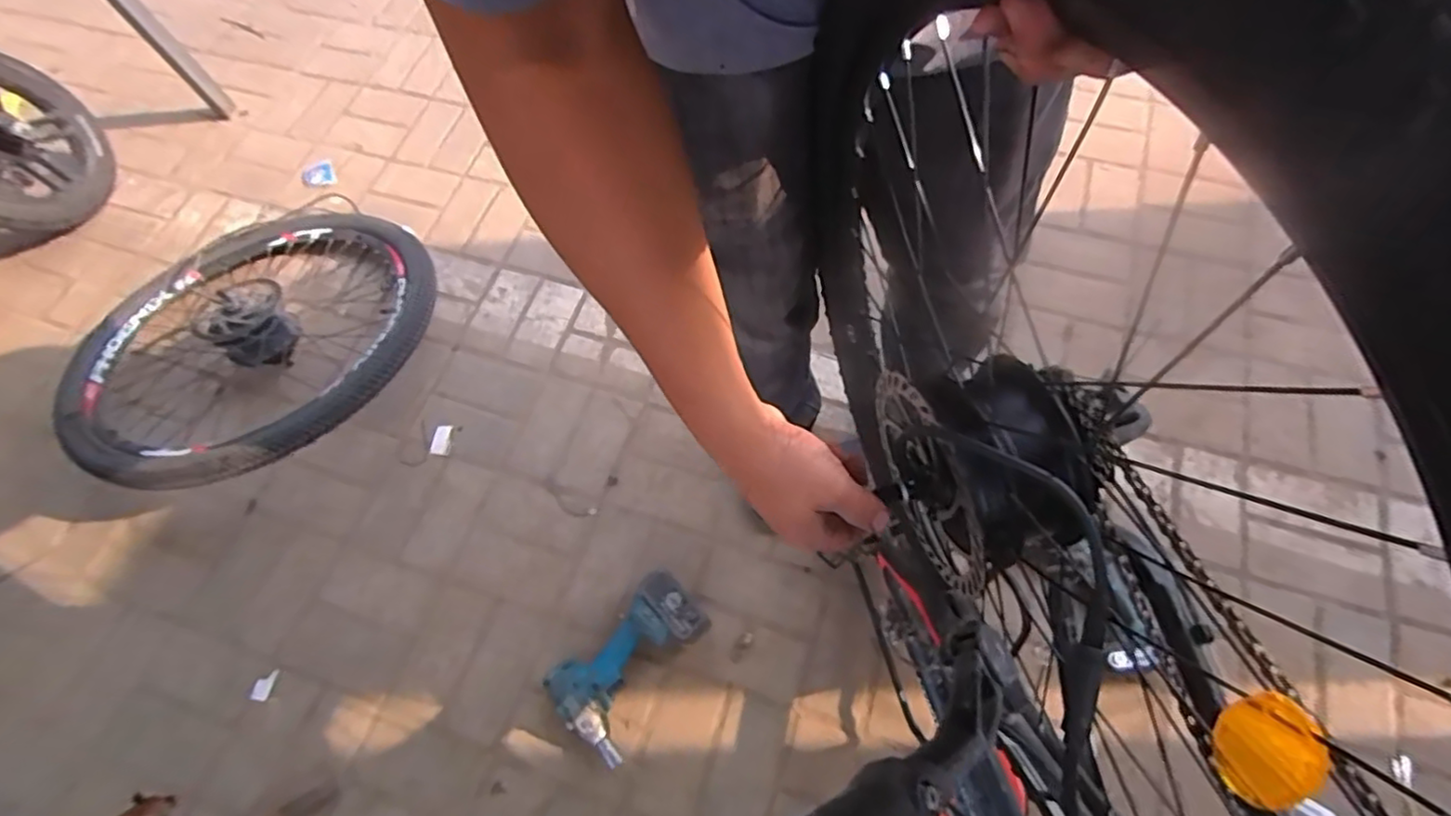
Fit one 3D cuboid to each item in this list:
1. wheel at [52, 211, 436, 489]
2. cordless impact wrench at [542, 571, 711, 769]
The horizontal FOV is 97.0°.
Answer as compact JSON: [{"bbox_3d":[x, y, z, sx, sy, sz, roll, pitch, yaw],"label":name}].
[{"bbox_3d":[-0.847,-0.152,1.165,0.588,0.188,0.626,-1,64,2],"label":"wheel"},{"bbox_3d":[-0.132,0.375,0.945,0.238,0.069,0.155,-42,70,-16],"label":"cordless impact wrench"}]

